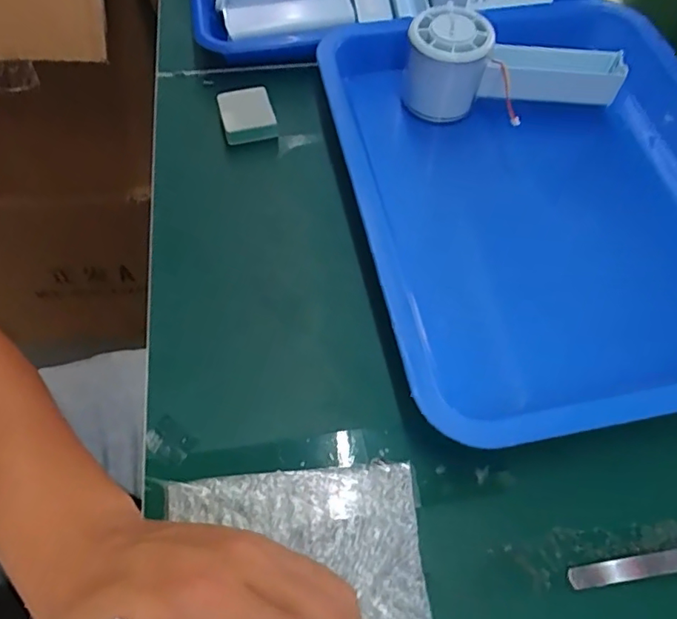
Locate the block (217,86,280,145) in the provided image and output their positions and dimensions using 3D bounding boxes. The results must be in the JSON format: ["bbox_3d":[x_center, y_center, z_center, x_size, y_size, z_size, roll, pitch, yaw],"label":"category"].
[{"bbox_3d":[-0.066,-0.140,0.400,0.037,0.015,0.042,-14,62,-10],"label":"block"}]

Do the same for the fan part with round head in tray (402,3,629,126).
[{"bbox_3d":[0.123,-0.173,0.393,0.150,0.062,0.061,-6,61,-6],"label":"fan part with round head in tray"}]

